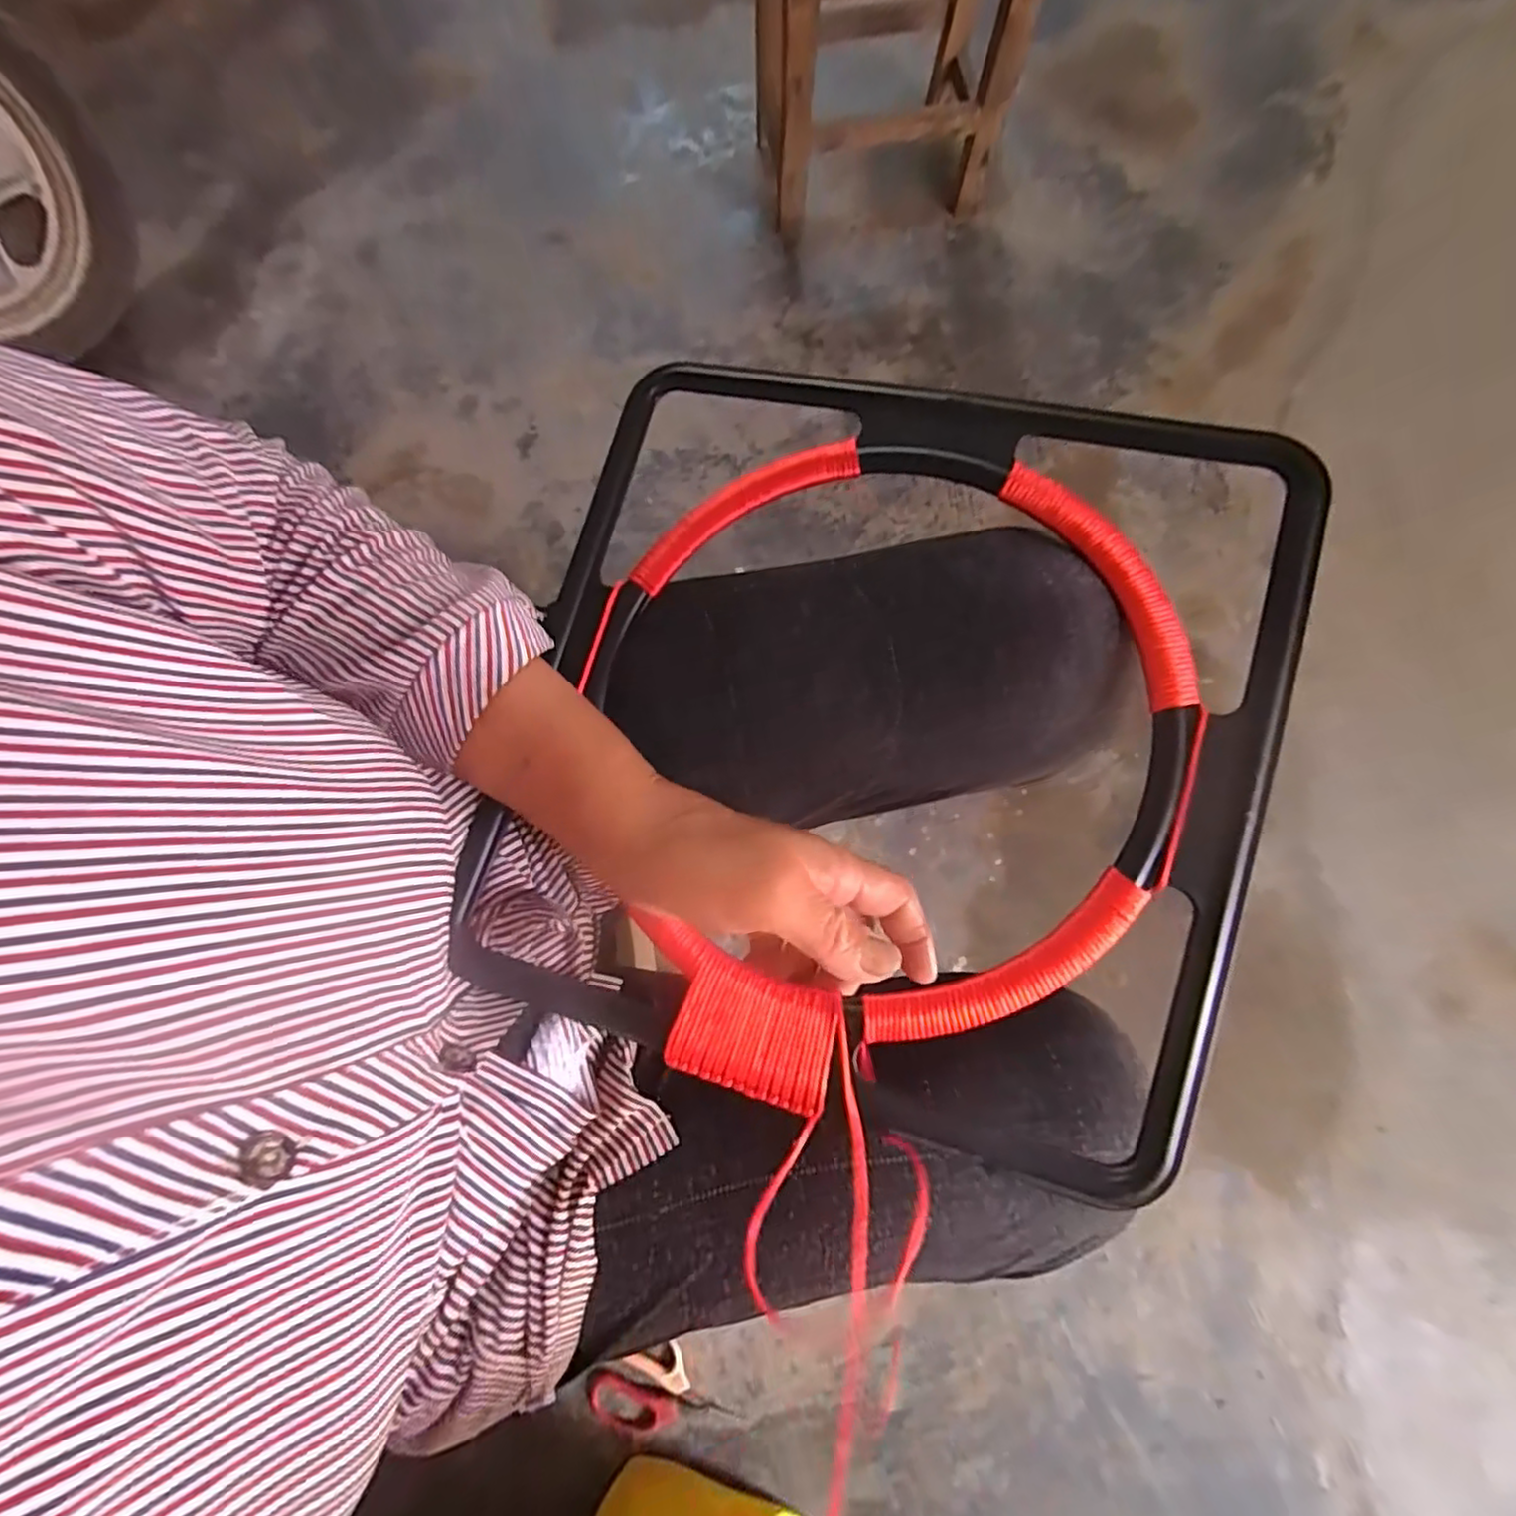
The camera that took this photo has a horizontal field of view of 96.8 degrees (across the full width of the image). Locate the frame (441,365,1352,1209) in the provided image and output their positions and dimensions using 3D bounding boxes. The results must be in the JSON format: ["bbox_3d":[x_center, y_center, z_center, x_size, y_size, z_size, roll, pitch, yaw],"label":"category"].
[{"bbox_3d":[0.045,-0.012,0.305,0.328,0.022,0.328,13,84,12],"label":"frame"}]

